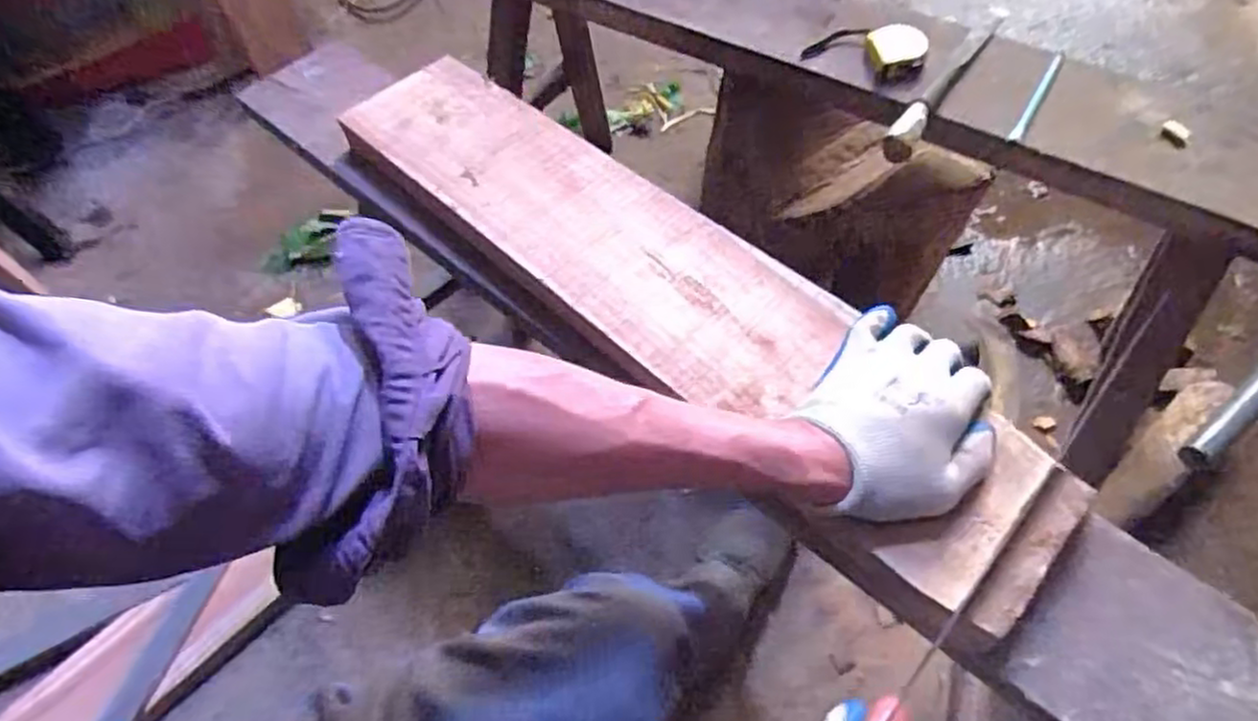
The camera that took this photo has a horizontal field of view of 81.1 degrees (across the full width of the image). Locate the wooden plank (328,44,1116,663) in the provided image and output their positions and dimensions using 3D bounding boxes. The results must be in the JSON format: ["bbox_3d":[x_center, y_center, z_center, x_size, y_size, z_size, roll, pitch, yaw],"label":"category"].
[{"bbox_3d":[-0.001,-0.066,0.579,0.150,0.030,0.673,-40,61,-20],"label":"wooden plank"}]

